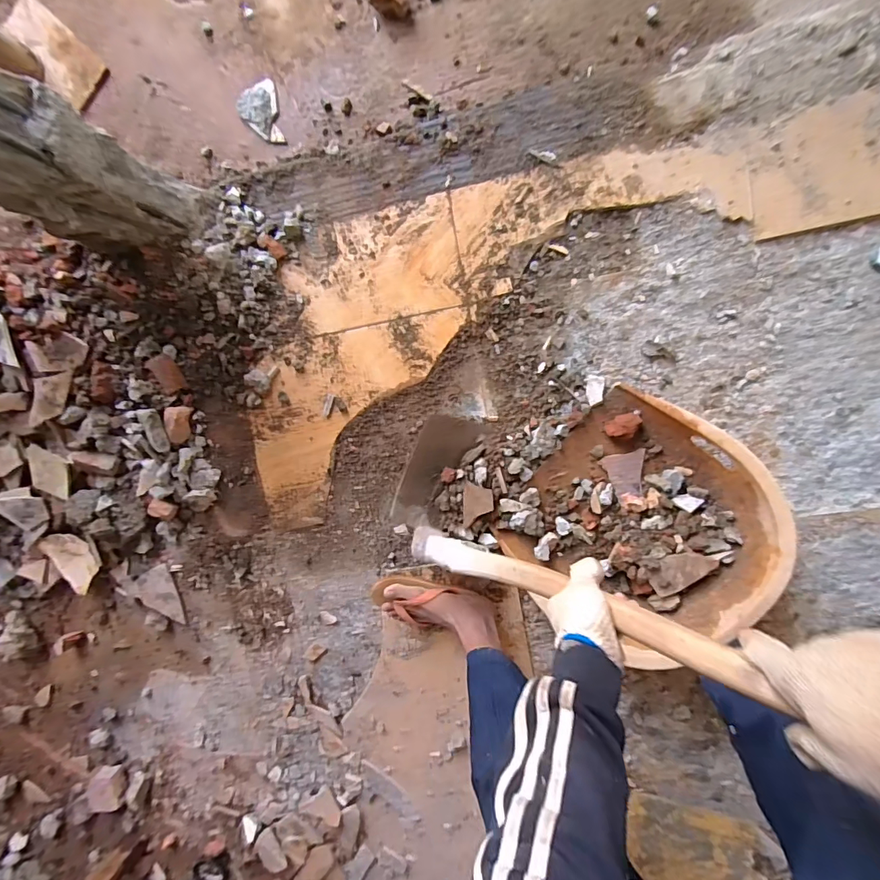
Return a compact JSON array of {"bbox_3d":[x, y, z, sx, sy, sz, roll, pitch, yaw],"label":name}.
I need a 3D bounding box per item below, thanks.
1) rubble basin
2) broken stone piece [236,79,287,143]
[{"bbox_3d":[0.340,0.146,0.781,0.397,0.172,0.405,40,100,1],"label":"rubble basin"},{"bbox_3d":[-0.358,-0.646,0.885,0.079,0.021,0.105,-12,95,9],"label":"broken stone piece"}]

